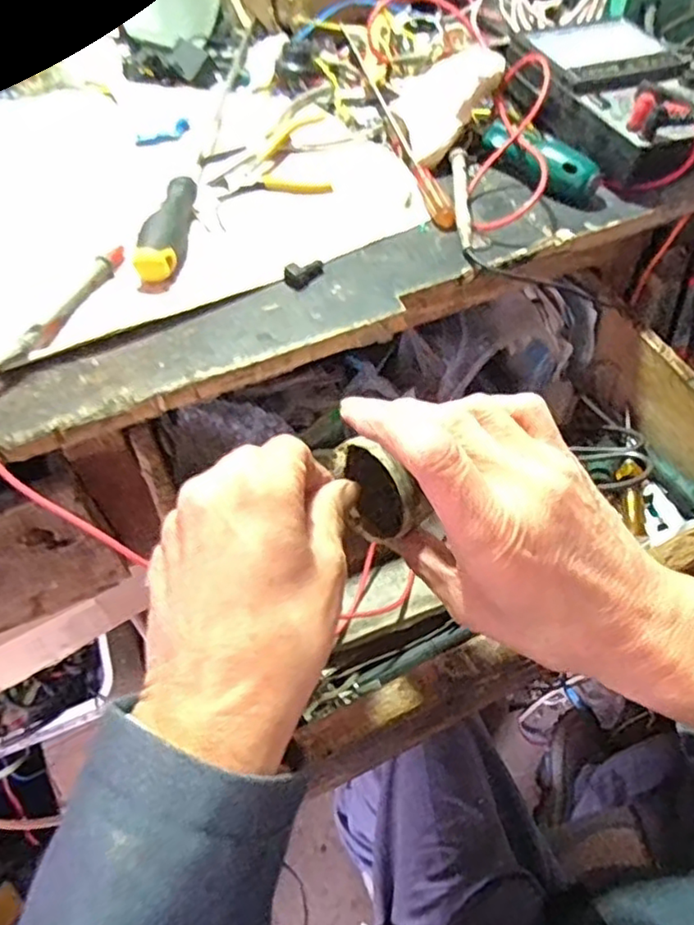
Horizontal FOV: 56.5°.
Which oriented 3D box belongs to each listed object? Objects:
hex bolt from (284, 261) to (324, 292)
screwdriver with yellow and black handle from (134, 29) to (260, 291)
[{"bbox_3d":[-0.028,-0.125,0.419,0.014,0.010,0.026,36,61,25],"label":"hex bolt"},{"bbox_3d":[-0.106,-0.261,0.506,0.023,0.026,0.349,5,53,4],"label":"screwdriver with yellow and black handle"}]

